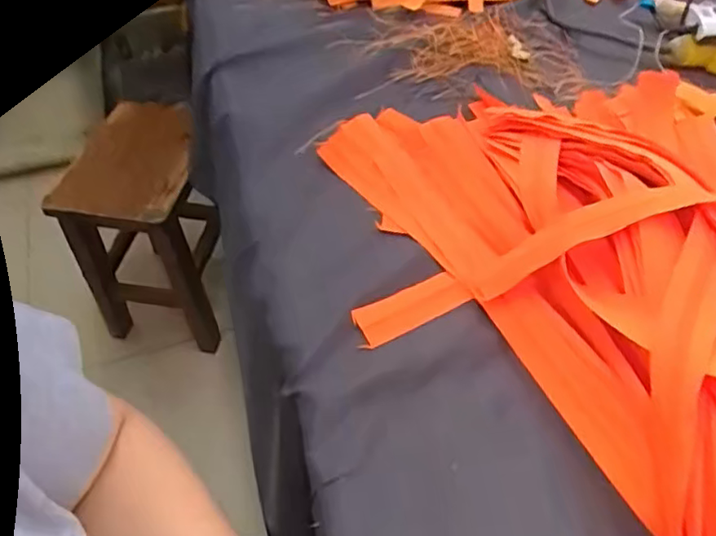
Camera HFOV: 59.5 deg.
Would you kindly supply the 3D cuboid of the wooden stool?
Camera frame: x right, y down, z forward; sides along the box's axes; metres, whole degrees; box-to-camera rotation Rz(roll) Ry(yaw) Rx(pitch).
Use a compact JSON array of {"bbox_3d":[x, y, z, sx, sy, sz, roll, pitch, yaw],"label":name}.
[{"bbox_3d":[-0.436,-0.094,1.303,0.237,0.413,0.346,-5,50,-5],"label":"wooden stool"}]

